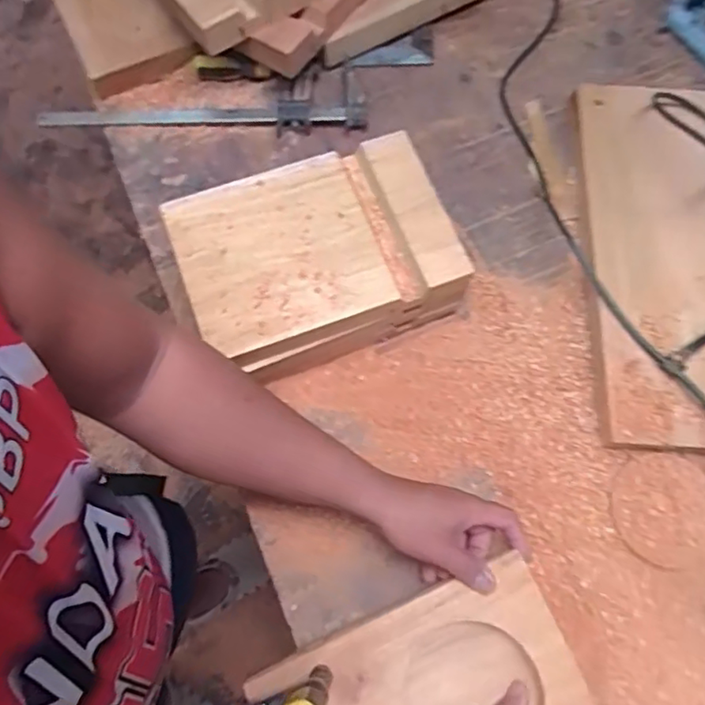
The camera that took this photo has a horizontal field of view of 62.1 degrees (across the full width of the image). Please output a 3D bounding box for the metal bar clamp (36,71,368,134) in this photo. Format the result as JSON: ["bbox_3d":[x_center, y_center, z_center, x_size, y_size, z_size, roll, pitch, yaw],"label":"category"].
[{"bbox_3d":[-0.185,-0.294,0.719,0.401,0.034,0.075,-6,71,-3],"label":"metal bar clamp"}]

